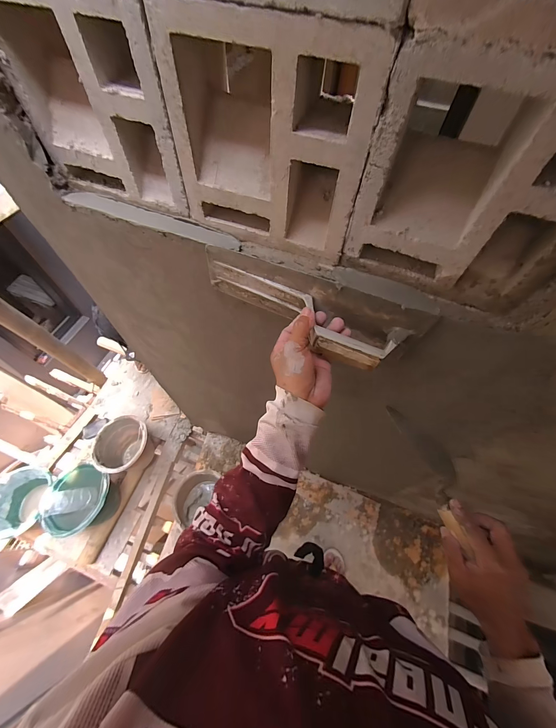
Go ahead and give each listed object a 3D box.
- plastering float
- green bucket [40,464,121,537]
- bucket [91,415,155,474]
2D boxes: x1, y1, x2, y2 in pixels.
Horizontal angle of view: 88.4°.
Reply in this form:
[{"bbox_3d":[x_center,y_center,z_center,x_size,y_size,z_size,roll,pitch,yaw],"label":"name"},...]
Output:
[{"bbox_3d":[0.033,-0.066,0.377,0.291,0.086,0.073,24,62,10],"label":"plastering float"},{"bbox_3d":[-0.807,0.572,1.189,0.286,0.194,0.253,20,61,11],"label":"green bucket"},{"bbox_3d":[-0.695,0.377,1.311,0.249,0.195,0.235,29,63,15],"label":"bucket"}]

